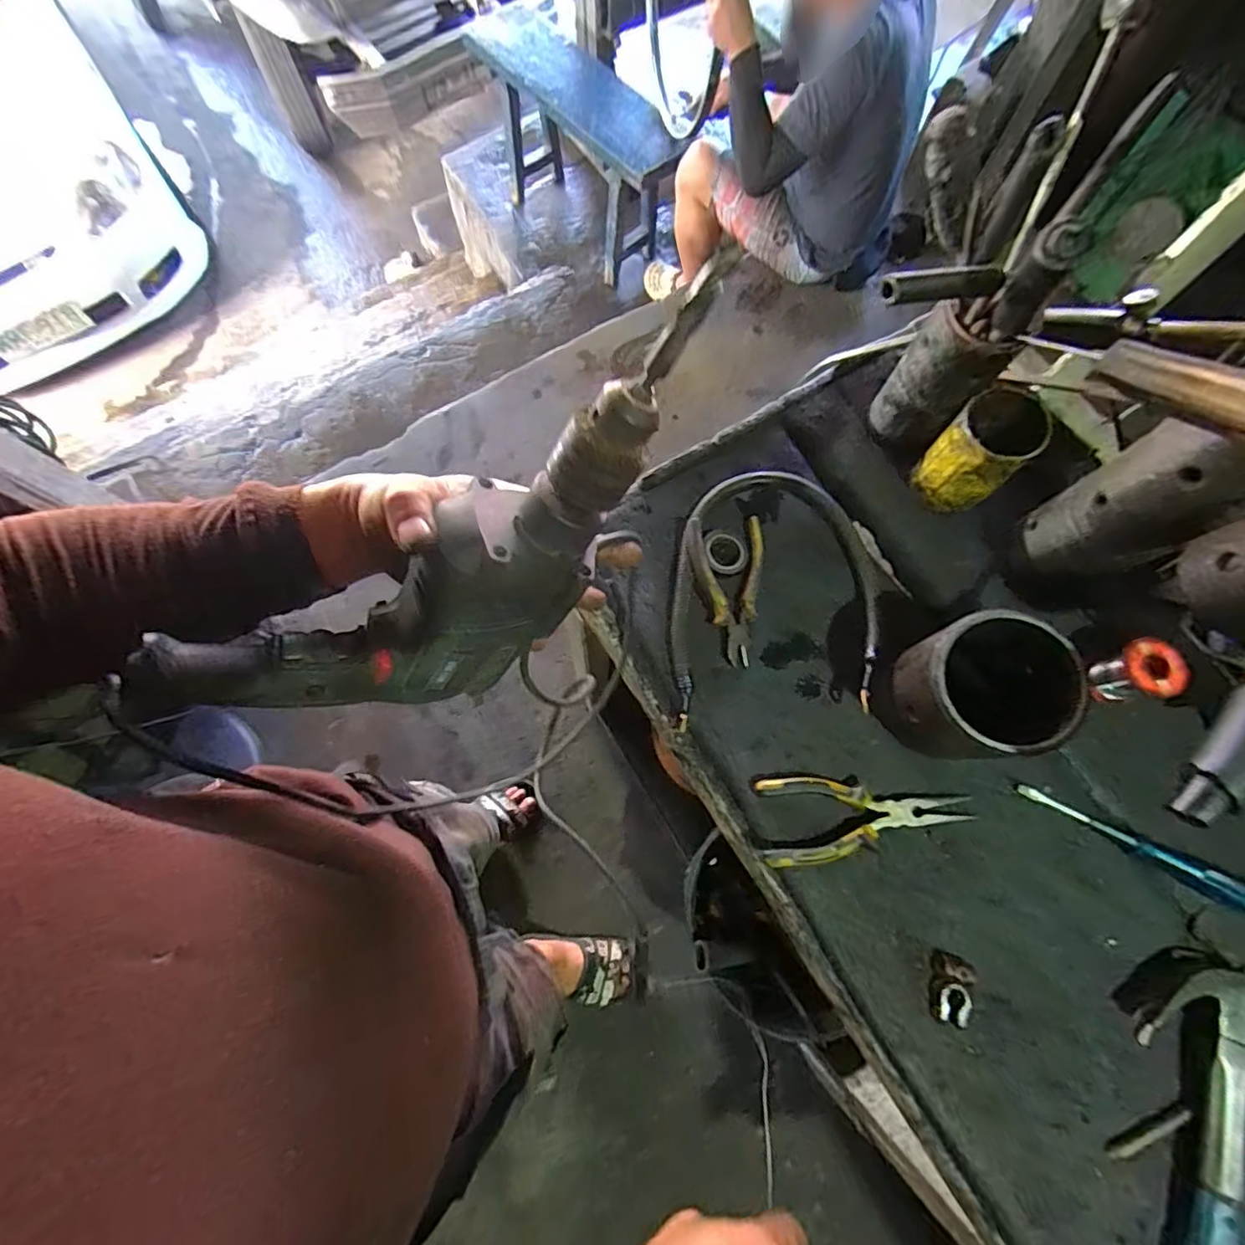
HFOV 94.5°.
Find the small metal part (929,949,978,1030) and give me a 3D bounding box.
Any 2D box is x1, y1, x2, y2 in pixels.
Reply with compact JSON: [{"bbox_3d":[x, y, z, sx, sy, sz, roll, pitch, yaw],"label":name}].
[{"bbox_3d":[0.278,0.310,0.484,0.028,0.024,0.054,10,73,3],"label":"small metal part"}]

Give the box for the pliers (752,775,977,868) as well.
[{"bbox_3d":[0.220,0.176,0.530,0.188,0.015,0.077,-5,73,-2],"label":"pliers"}]

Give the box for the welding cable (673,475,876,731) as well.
[{"bbox_3d":[0.154,-0.036,0.591,0.205,0.029,0.259,4,73,1],"label":"welding cable"}]

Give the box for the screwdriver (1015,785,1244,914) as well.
[{"bbox_3d":[0.445,0.193,0.501,0.186,0.021,0.025,26,74,21],"label":"screwdriver"}]

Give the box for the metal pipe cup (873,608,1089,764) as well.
[{"bbox_3d":[0.309,0.057,0.495,0.133,0.144,0.109,-12,73,-4],"label":"metal pipe cup"}]

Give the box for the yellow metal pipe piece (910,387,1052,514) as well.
[{"bbox_3d":[0.345,-0.167,0.563,0.078,0.103,0.079,38,77,11],"label":"yellow metal pipe piece"}]

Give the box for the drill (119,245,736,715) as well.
[{"bbox_3d":[-0.098,-0.016,0.313,0.354,0.127,0.069,-31,74,18],"label":"drill"}]

